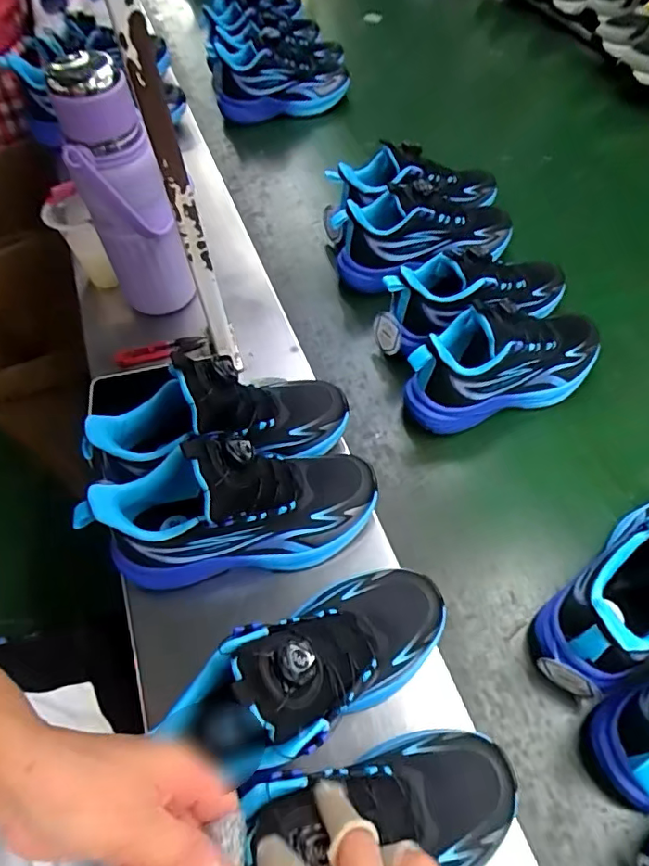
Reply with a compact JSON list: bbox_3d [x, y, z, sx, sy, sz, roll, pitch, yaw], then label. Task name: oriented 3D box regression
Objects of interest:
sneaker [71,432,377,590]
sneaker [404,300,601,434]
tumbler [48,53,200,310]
[{"bbox_3d":[-0.069,0.056,0.439,0.225,0.147,0.076,-6,57,-4],"label":"sneaker"},{"bbox_3d":[0.193,-0.072,0.560,0.226,0.129,0.077,-14,58,-9],"label":"sneaker"},{"bbox_3d":[-0.193,-0.226,0.558,0.092,0.270,0.063,-16,58,-10],"label":"tumbler"}]

